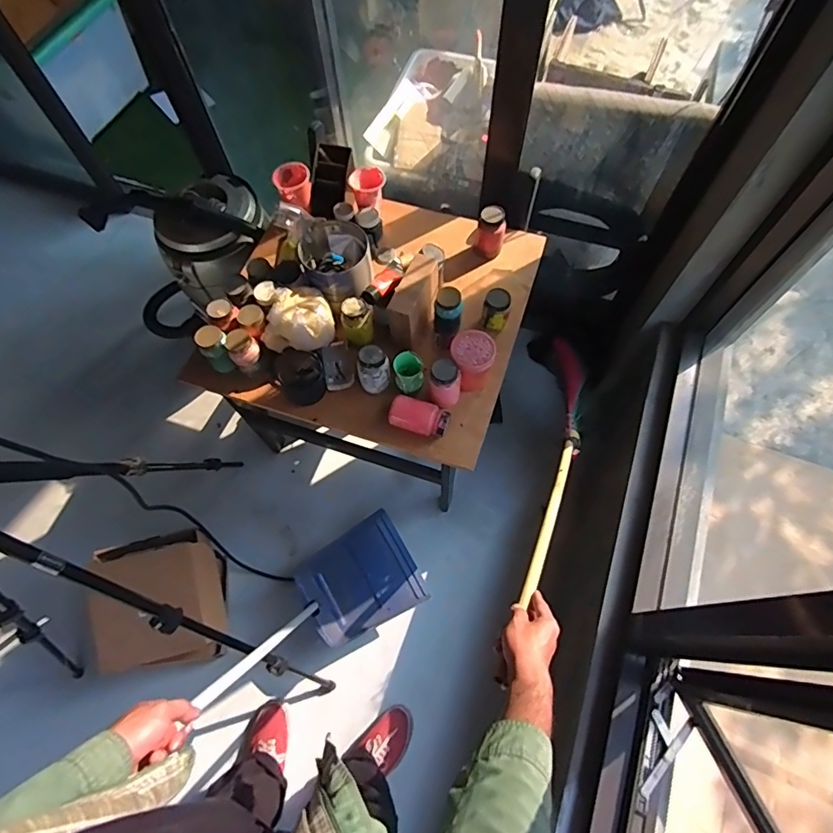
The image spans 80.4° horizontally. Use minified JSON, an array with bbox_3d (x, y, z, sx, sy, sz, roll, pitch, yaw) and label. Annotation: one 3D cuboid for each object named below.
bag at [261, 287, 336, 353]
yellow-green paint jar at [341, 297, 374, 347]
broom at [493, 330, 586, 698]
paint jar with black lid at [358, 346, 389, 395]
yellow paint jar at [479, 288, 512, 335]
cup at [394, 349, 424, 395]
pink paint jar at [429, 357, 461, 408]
[{"bbox_3d":[-0.250,-0.204,1.075,0.140,0.117,0.115,3,66,3],"label":"bag"},{"bbox_3d":[-0.127,-0.207,1.063,0.066,0.091,0.072,0,66,1],"label":"yellow-green paint jar"},{"bbox_3d":[0.305,0.074,1.069,0.114,0.117,0.821,19,39,10],"label":"broom"},{"bbox_3d":[-0.090,-0.093,1.031,0.070,0.115,0.058,-13,66,-5],"label":"paint jar with black lid"},{"bbox_3d":[0.175,-0.230,1.094,0.058,0.095,0.060,0,66,1],"label":"yellow paint jar"},{"bbox_3d":[-0.015,-0.090,1.035,0.058,0.076,0.063,0,66,1],"label":"cup"},{"bbox_3d":[0.059,-0.065,1.001,0.061,0.098,0.059,0,66,1],"label":"pink paint jar"}]

